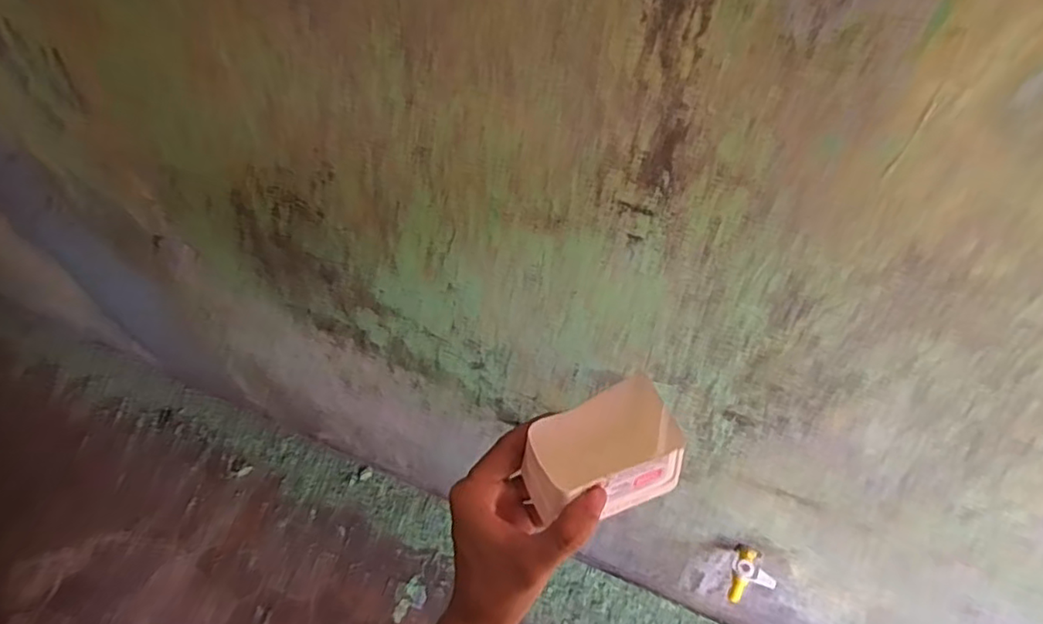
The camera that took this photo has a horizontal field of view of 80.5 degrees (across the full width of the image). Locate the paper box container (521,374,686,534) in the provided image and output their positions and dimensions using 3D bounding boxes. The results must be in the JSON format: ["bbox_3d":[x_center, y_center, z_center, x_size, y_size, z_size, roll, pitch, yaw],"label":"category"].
[{"bbox_3d":[0.056,0.090,0.391,0.100,0.049,0.065,-20,52,-13],"label":"paper box container"}]

